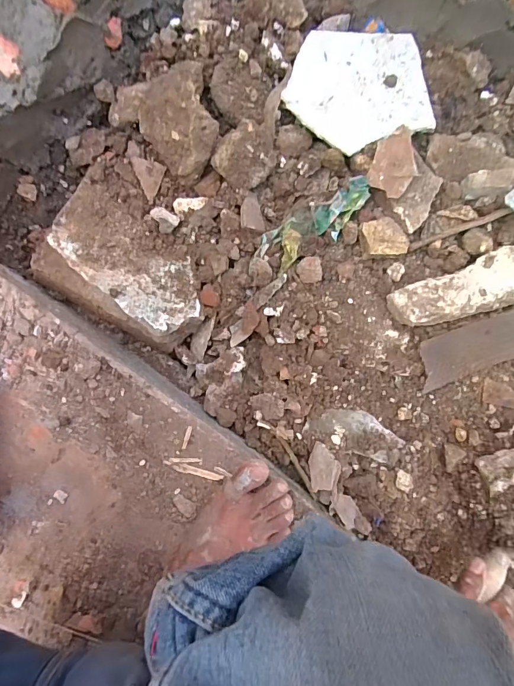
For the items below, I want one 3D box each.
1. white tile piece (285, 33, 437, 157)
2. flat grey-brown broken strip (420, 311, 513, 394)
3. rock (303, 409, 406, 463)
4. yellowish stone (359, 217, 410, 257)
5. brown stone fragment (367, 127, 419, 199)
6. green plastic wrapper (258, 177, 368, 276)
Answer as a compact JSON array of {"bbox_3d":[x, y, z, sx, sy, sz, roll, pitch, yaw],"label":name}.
[{"bbox_3d":[0.120,-0.305,0.492,0.167,0.014,0.143,-13,95,0],"label":"white tile piece"},{"bbox_3d":[0.270,0.003,0.497,0.149,0.008,0.065,-21,112,-1],"label":"flat grey-brown broken strip"},{"bbox_3d":[0.121,0.111,0.513,0.113,0.015,0.050,13,95,-3],"label":"rock"},{"bbox_3d":[0.153,-0.128,0.494,0.057,0.014,0.045,-4,95,-1],"label":"yellowish stone"},{"bbox_3d":[0.162,-0.210,0.481,0.050,0.006,0.074,17,99,8],"label":"brown stone fragment"},{"bbox_3d":[0.069,-0.141,0.482,0.149,0.033,0.053,-34,93,2],"label":"green plastic wrapper"}]

